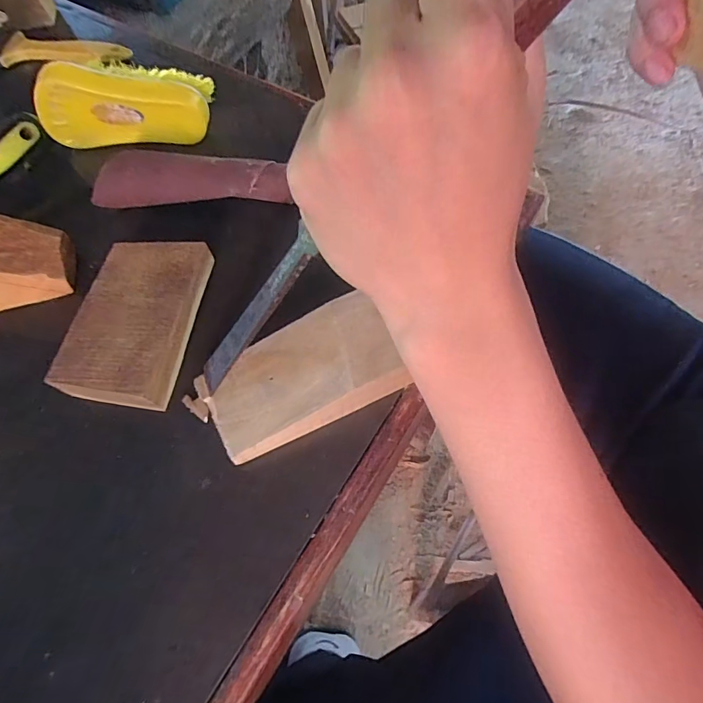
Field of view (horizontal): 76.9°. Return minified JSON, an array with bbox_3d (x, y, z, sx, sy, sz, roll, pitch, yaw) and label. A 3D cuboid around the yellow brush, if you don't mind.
[{"bbox_3d":[-0.174,-0.197,0.342,0.123,0.058,0.035,-4,64,0],"label":"yellow brush"}]

